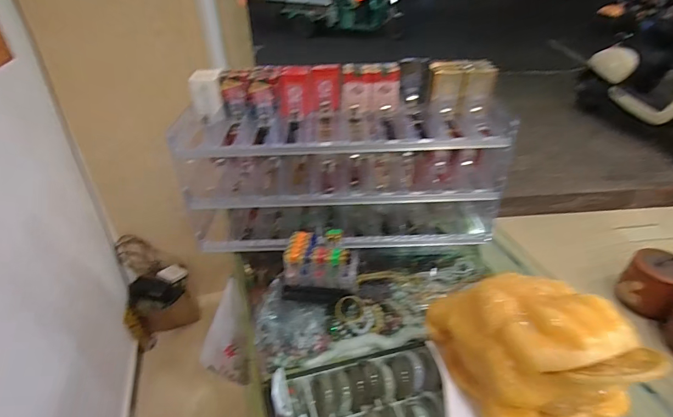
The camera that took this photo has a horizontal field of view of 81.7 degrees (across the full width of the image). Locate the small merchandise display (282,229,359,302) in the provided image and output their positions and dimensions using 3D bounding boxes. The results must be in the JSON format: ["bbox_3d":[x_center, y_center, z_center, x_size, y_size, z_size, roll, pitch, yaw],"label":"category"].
[{"bbox_3d":[-0.027,0.109,0.752,0.141,0.119,0.110,2,35,6],"label":"small merchandise display"}]

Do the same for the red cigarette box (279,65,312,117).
[{"bbox_3d":[-0.086,-0.242,0.803,0.066,0.095,0.021,-8,23,-20],"label":"red cigarette box"}]

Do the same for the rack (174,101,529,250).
[{"bbox_3d":[0.015,-0.054,0.848,0.632,0.305,0.174,-1,34,1],"label":"rack"}]

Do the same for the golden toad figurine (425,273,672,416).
[{"bbox_3d":[0.268,0.179,0.527,0.182,0.168,0.230,-12,36,-15],"label":"golden toad figurine"}]

